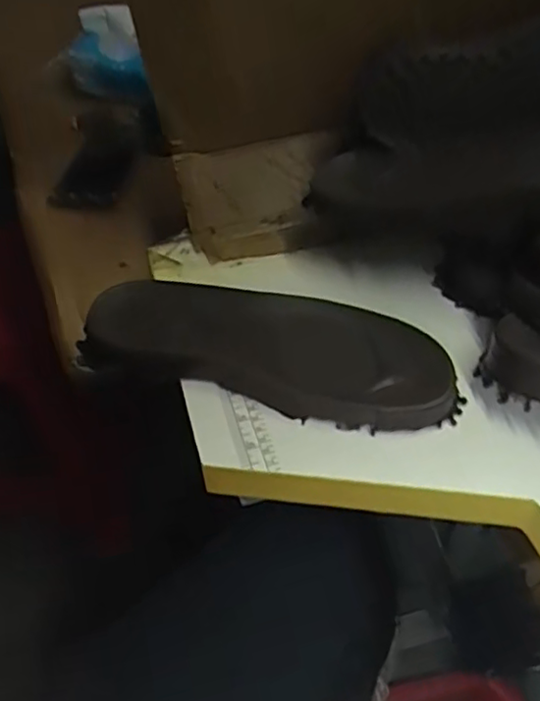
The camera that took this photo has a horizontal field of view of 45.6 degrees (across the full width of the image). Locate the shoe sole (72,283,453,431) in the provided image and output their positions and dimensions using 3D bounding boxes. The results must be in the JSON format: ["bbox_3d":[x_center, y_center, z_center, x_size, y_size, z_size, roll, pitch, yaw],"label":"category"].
[{"bbox_3d":[-0.003,-0.009,0.505,0.288,0.032,0.104,9,48,13],"label":"shoe sole"}]

